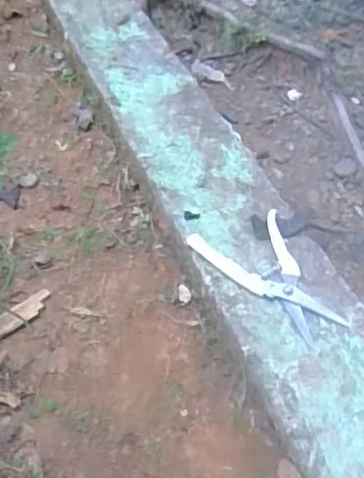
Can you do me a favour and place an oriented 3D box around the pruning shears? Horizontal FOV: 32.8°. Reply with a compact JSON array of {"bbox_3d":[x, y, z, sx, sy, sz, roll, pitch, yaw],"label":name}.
[{"bbox_3d":[0.097,0.042,0.660,0.108,0.011,0.167,-21,52,-23],"label":"pruning shears"}]

